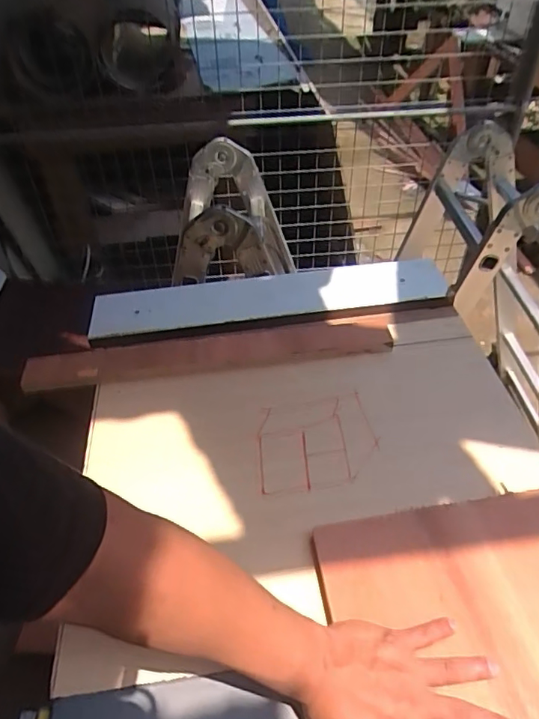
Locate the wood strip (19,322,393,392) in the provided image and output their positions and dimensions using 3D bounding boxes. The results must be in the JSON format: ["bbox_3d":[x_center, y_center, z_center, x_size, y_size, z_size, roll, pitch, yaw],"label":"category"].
[{"bbox_3d":[-0.096,-0.012,0.804,0.559,0.023,0.070,-7,52,-1],"label":"wood strip"}]

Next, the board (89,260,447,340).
[{"bbox_3d":[-0.009,-0.105,0.874,0.579,0.030,0.112,-8,45,-1],"label":"board"}]

